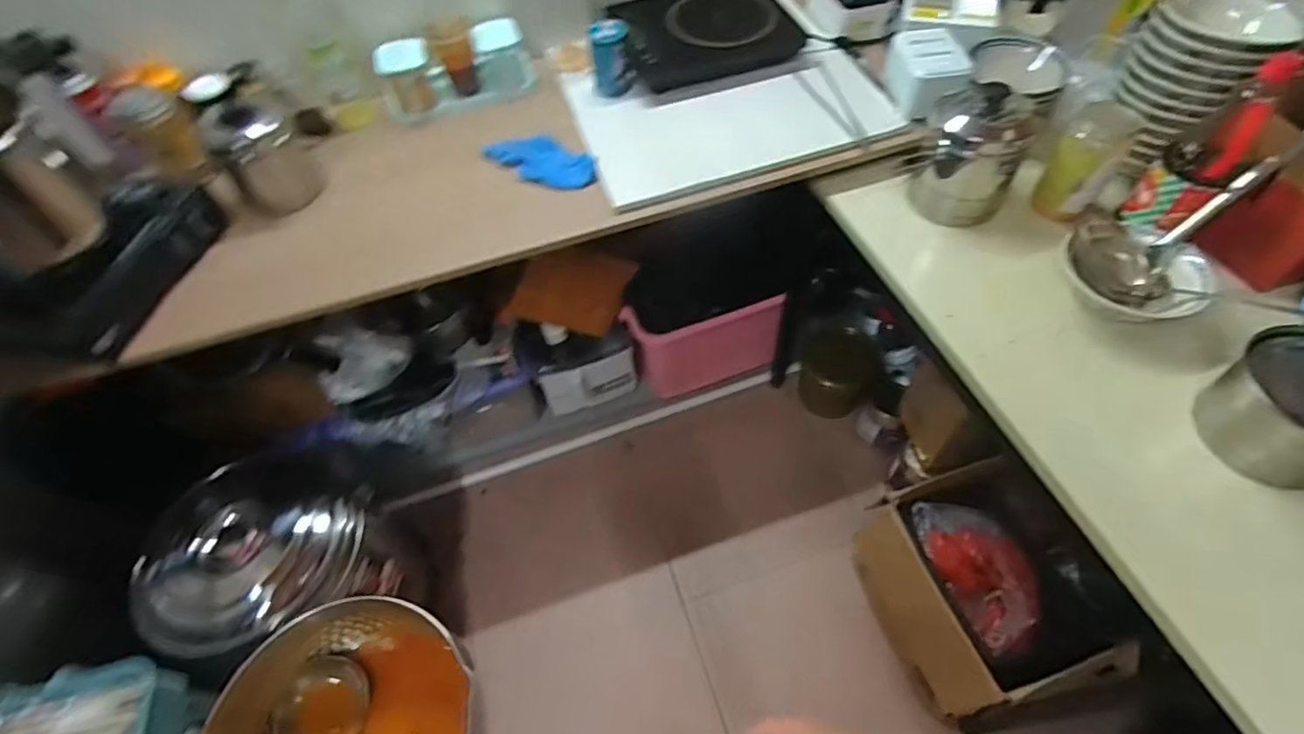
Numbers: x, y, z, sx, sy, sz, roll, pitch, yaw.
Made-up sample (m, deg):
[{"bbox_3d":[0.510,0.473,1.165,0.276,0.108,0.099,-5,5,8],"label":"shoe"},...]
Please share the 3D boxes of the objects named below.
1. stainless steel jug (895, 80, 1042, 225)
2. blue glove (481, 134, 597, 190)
[{"bbox_3d":[0.519,-0.356,0.974,0.150,0.188,0.128,9,57,11],"label":"stainless steel jug"},{"bbox_3d":[-0.208,-0.371,1.072,0.217,0.042,0.086,16,58,14],"label":"blue glove"}]

